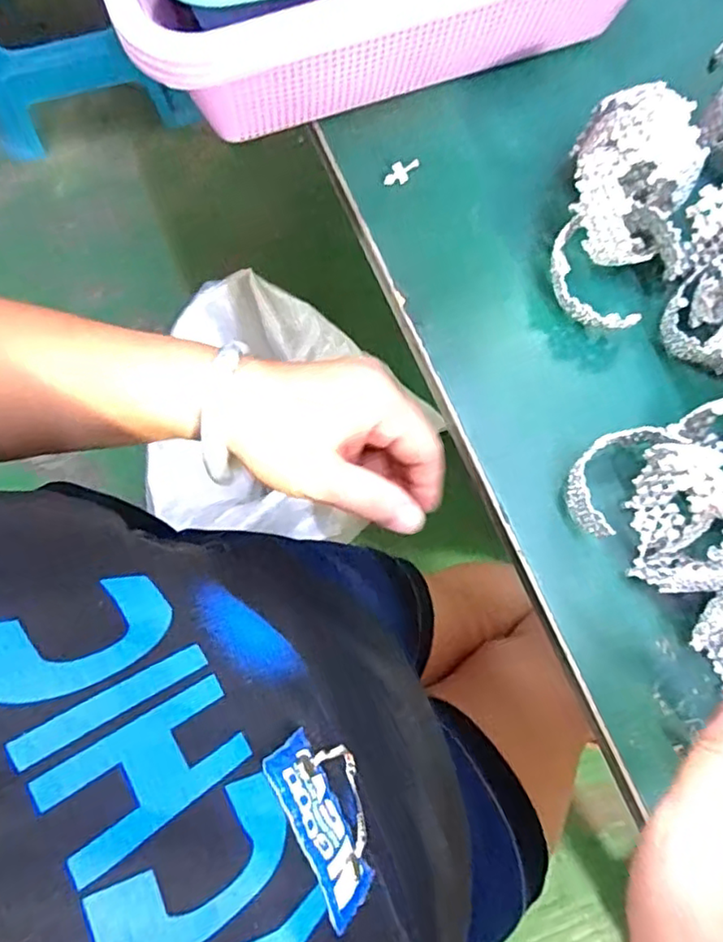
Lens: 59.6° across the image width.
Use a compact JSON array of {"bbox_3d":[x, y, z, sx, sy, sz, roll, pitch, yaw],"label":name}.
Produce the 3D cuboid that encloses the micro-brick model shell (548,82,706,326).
[{"bbox_3d":[0.132,-0.127,0.317,0.068,0.065,0.099,23,77,4],"label":"micro-brick model shell"}]

